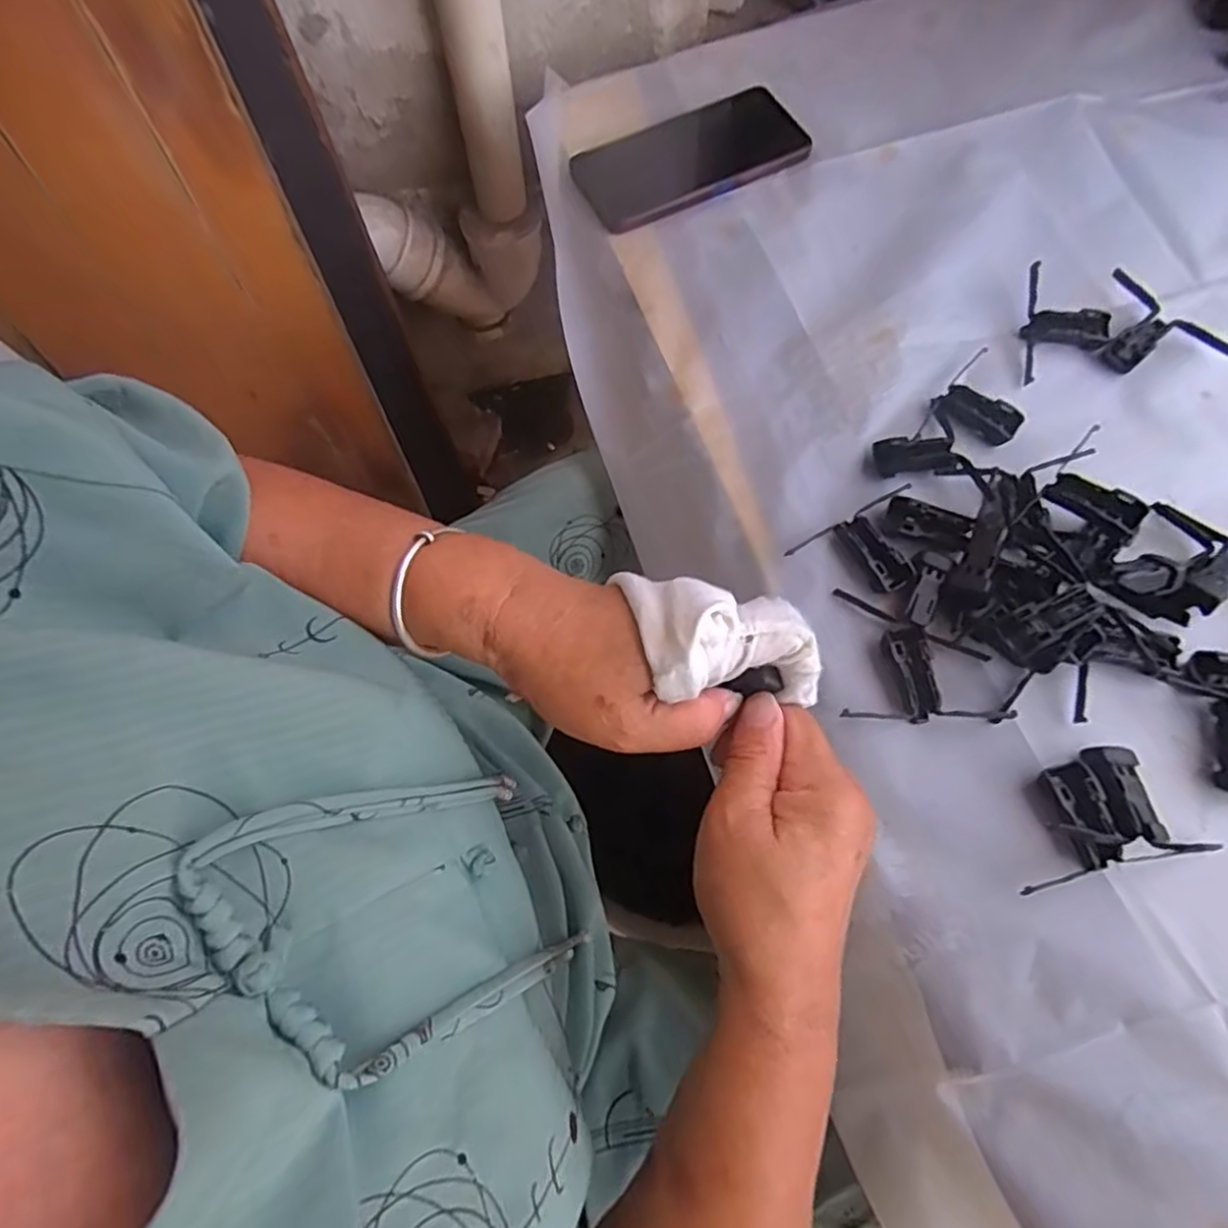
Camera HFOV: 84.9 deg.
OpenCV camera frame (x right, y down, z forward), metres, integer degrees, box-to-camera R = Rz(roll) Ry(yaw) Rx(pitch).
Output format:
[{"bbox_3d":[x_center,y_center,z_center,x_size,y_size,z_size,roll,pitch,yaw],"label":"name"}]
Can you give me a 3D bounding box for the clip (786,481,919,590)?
[{"bbox_3d":[0.144,-0.036,0.369,0.080,0.011,0.048,-30,71,-8],"label":"clip"}]

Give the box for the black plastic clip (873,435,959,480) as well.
[{"bbox_3d":[0.177,-0.095,0.393,0.045,0.007,0.022,-9,69,-1],"label":"black plastic clip"}]

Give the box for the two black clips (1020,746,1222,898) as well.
[{"bbox_3d":[0.225,0.092,0.313,0.082,0.020,0.053,-12,69,-2],"label":"two black clips"}]

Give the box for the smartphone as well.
[{"bbox_3d":[0.054,-0.335,0.491,0.165,0.008,0.085,-26,70,-7],"label":"smartphone"}]

